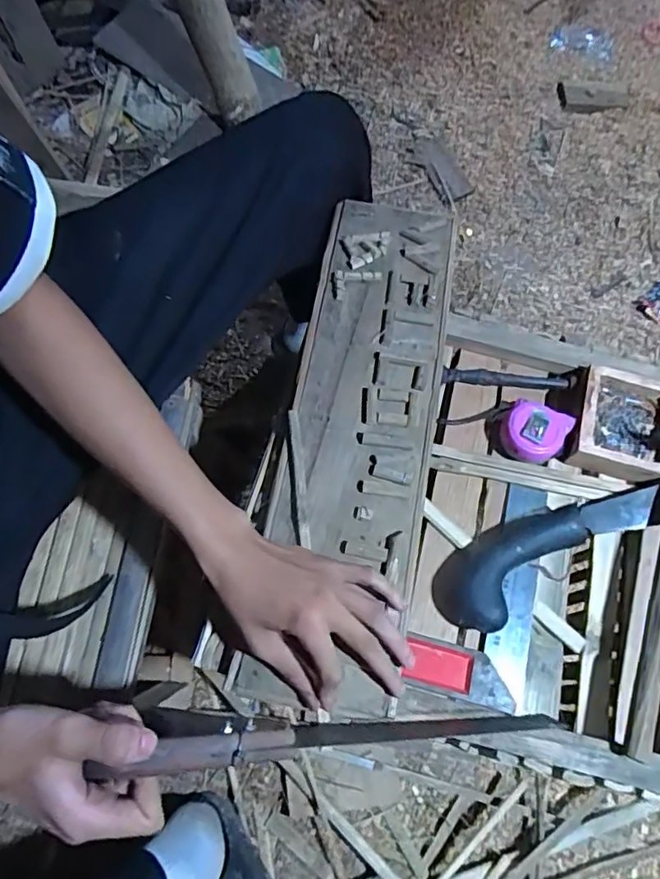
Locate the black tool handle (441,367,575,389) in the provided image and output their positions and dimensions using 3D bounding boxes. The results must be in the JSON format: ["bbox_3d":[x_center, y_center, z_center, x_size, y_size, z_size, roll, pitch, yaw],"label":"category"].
[{"bbox_3d":[0.181,-0.061,0.587,0.130,0.020,0.013,5,70,1],"label":"black tool handle"}]

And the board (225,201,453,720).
[{"bbox_3d":[0.029,-0.022,0.537,0.132,0.022,0.489,10,67,1],"label":"board"}]

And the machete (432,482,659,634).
[{"bbox_3d":[0.265,0.072,0.525,0.361,0.033,0.074,-22,72,-9],"label":"machete"}]

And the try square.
[{"bbox_3d":[0.137,0.127,0.513,0.097,0.022,0.198,16,71,5],"label":"try square"}]

